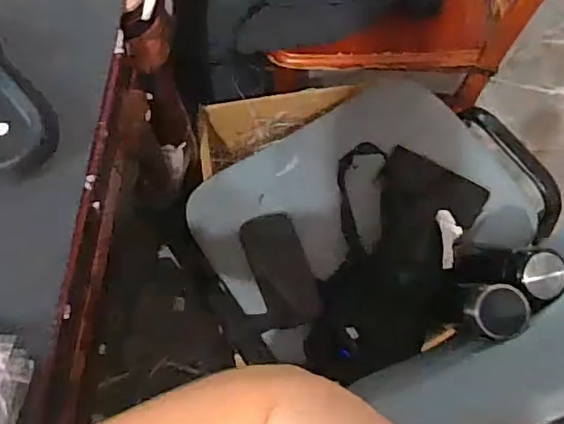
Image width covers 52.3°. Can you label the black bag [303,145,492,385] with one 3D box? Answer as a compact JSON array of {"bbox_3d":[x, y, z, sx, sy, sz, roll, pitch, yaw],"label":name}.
[{"bbox_3d":[0.155,0.063,0.805,0.214,0.055,0.351,14,67,8],"label":"black bag"}]

